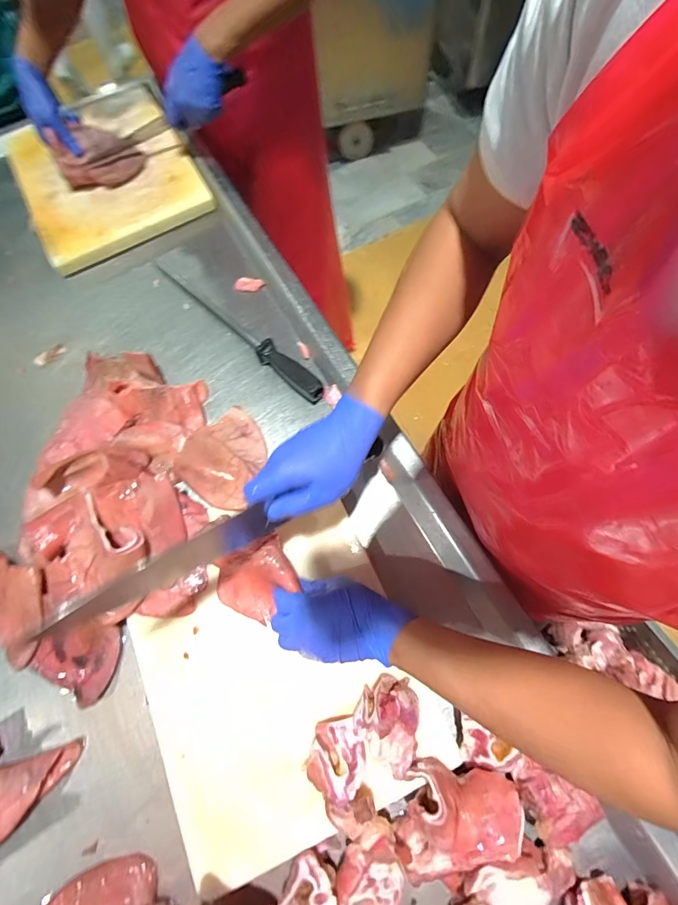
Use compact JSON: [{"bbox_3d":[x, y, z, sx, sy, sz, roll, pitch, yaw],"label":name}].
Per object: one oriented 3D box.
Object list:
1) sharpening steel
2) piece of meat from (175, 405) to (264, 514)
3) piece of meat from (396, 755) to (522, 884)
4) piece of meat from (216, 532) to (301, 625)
[{"bbox_3d":[-0.170,-0.205,0.621,0.385,0.041,0.026,41,78,17],"label":"sharpening steel"},{"bbox_3d":[-0.154,0.006,0.550,0.122,0.029,0.128,34,75,15],"label":"piece of meat"},{"bbox_3d":[0.114,0.352,0.379,0.127,0.067,0.100,-18,69,-2],"label":"piece of meat"},{"bbox_3d":[-0.099,0.153,0.462,0.097,0.062,0.080,-17,69,-4],"label":"piece of meat"}]

